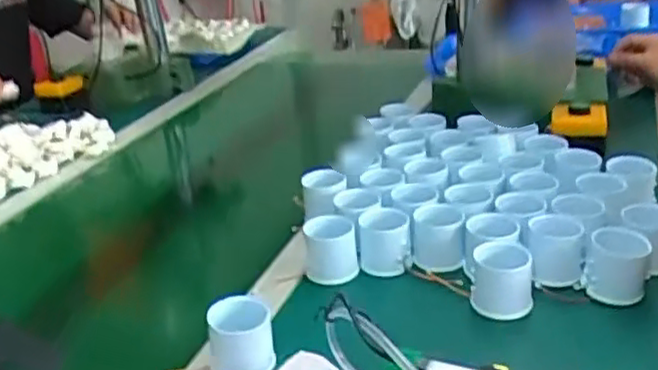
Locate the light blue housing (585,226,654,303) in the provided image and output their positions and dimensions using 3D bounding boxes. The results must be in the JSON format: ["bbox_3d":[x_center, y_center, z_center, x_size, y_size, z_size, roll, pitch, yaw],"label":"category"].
[{"bbox_3d":[0.267,0.077,0.650,0.051,0.063,0.055,5,27,25],"label":"light blue housing"}]

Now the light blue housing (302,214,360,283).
[{"bbox_3d":[0.002,0.065,0.728,0.054,0.053,0.051,-6,25,0],"label":"light blue housing"}]

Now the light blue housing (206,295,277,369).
[{"bbox_3d":[-0.076,0.128,0.598,0.055,0.057,0.053,-13,25,-13],"label":"light blue housing"}]

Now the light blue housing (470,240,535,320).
[{"bbox_3d":[0.158,0.085,0.643,0.055,0.063,0.055,-1,25,12],"label":"light blue housing"}]

